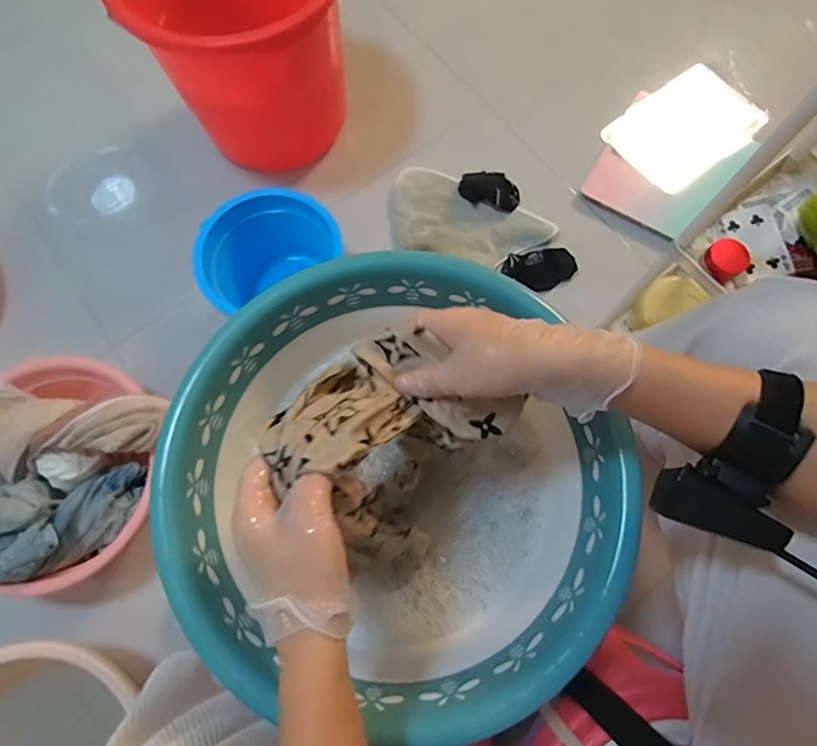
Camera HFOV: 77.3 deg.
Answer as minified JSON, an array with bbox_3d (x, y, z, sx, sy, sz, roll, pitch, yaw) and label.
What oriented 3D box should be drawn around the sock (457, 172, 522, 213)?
[{"bbox_3d":[0.142,-0.318,0.885,0.104,0.035,0.056,7,74,3],"label":"sock"}]

